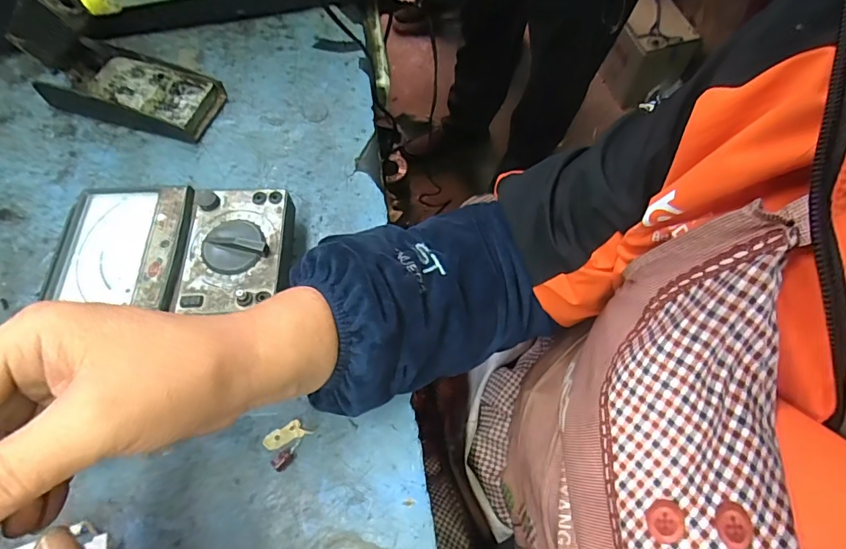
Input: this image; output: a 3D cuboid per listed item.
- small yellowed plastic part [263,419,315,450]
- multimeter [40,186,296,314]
[{"bbox_3d":[-0.097,0.113,0.338,0.034,0.008,0.013,-22,65,-10],"label":"small yellowed plastic part"},{"bbox_3d":[-0.190,-0.014,0.374,0.173,0.044,0.113,-6,64,-2],"label":"multimeter"}]

